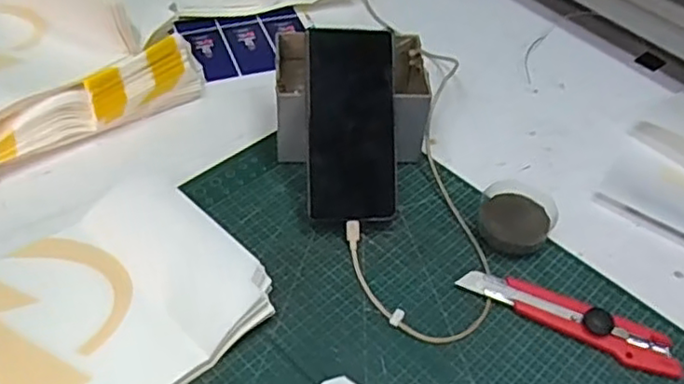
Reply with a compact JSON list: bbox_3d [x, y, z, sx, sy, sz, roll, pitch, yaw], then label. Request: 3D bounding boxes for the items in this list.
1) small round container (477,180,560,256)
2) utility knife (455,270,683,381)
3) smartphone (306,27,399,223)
[{"bbox_3d":[0.149,0.023,0.547,0.060,0.031,0.069,14,48,9],"label":"small round container"},{"bbox_3d":[0.175,0.096,0.491,0.166,0.015,0.029,24,50,17],"label":"utility knife"},{"bbox_3d":[0.008,-0.057,0.536,0.074,0.013,0.160,-2,86,-5],"label":"smartphone"}]

